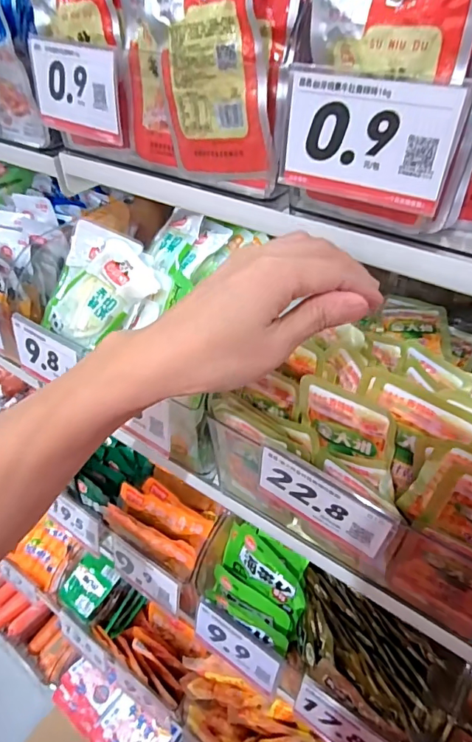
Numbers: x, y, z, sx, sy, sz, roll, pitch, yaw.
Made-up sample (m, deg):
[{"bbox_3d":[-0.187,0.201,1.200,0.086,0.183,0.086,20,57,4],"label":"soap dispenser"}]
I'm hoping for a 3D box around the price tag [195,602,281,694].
[{"bbox_3d":[-0.001,0.275,0.464,0.094,0.047,0.005,24,24,25],"label":"price tag"}]

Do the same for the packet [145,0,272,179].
[{"bbox_3d":[-0.020,-0.201,0.306,0.083,0.139,0.013,17,41,32],"label":"packet"}]

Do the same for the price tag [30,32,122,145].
[{"bbox_3d":[-0.125,-0.221,0.371,0.095,0.064,0.008,27,44,23],"label":"price tag"}]

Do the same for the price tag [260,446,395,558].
[{"bbox_3d":[0.058,0.091,0.323,0.094,0.056,0.004,25,50,27],"label":"price tag"}]

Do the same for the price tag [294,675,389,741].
[{"bbox_3d":[0.098,0.321,0.412,0.098,0.058,0.010,25,33,26],"label":"price tag"}]

